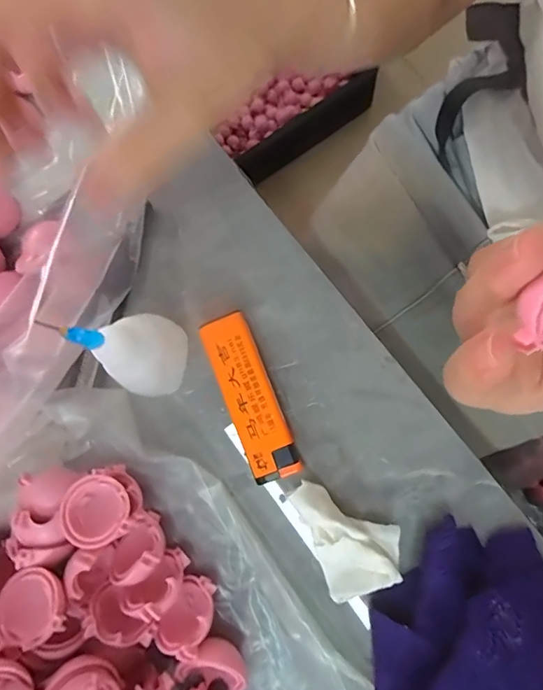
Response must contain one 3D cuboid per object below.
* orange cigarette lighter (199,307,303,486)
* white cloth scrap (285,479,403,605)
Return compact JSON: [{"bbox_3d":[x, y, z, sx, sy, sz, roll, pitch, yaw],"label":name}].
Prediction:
[{"bbox_3d":[-0.010,0.024,0.206,0.023,0.013,0.079,-22,80,-3],"label":"orange cigarette lighter"},{"bbox_3d":[0.034,0.083,0.192,0.036,0.018,0.052,-24,80,2],"label":"white cloth scrap"}]

